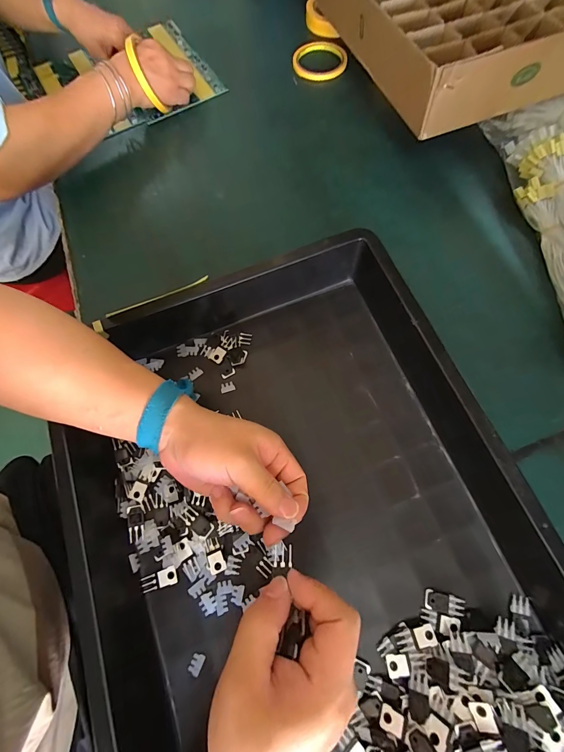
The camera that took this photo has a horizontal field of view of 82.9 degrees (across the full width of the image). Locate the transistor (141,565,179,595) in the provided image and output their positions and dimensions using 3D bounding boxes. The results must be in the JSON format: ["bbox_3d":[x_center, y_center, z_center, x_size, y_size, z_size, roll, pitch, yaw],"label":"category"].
[{"bbox_3d":[-0.119,0.195,0.306,0.034,0.004,0.016,-15,72,-3],"label":"transistor"}]

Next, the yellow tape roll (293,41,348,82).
[{"bbox_3d":[0.065,-0.548,0.555,0.093,0.015,0.093,-1,72,2],"label":"yellow tape roll"}]

